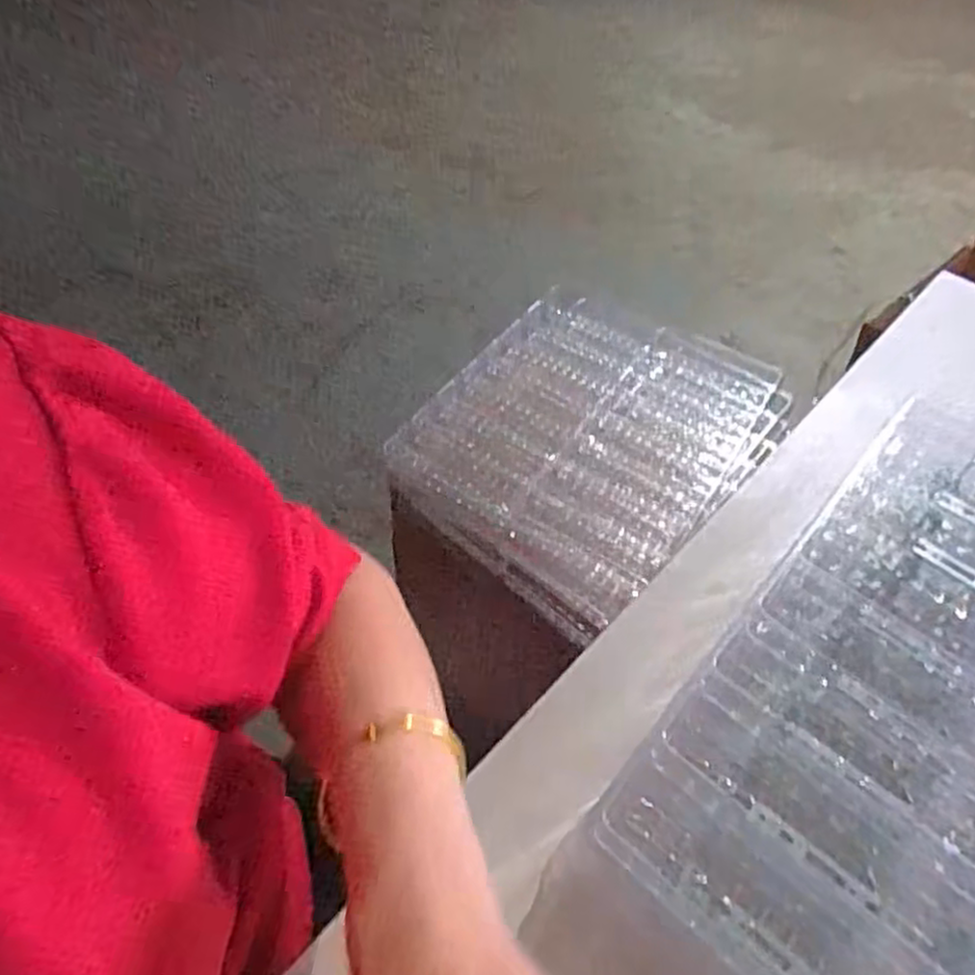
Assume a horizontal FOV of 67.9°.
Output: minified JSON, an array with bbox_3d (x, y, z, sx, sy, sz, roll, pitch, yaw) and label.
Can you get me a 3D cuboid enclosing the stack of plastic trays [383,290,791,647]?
[{"bbox_3d":[0.134,-0.069,0.933,0.360,0.118,0.444,33,55,22],"label":"stack of plastic trays"}]

